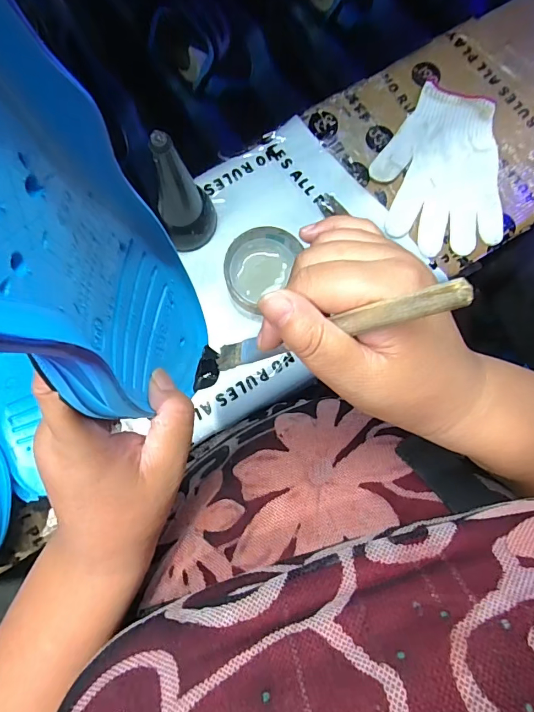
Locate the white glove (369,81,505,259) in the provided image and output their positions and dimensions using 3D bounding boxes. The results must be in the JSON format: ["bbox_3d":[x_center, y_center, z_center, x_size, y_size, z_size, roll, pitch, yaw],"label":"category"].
[{"bbox_3d":[0.196,-0.212,0.477,0.137,0.017,0.189,-2,81,-2],"label":"white glove"}]

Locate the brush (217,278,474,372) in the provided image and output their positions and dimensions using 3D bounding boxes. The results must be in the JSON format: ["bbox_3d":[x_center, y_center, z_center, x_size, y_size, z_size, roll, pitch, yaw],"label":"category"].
[{"bbox_3d":[0.021,-0.011,0.205,0.008,0.156,0.013,2,79,-38],"label":"brush"}]

